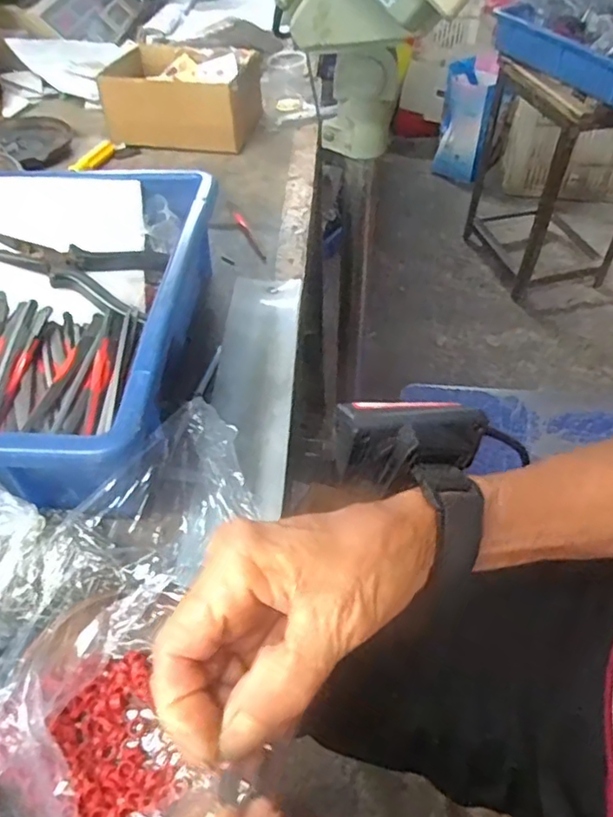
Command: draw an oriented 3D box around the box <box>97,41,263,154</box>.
[{"bbox_3d":[-0.136,-0.345,0.659,0.155,0.064,0.114,8,48,10],"label":"box"}]

